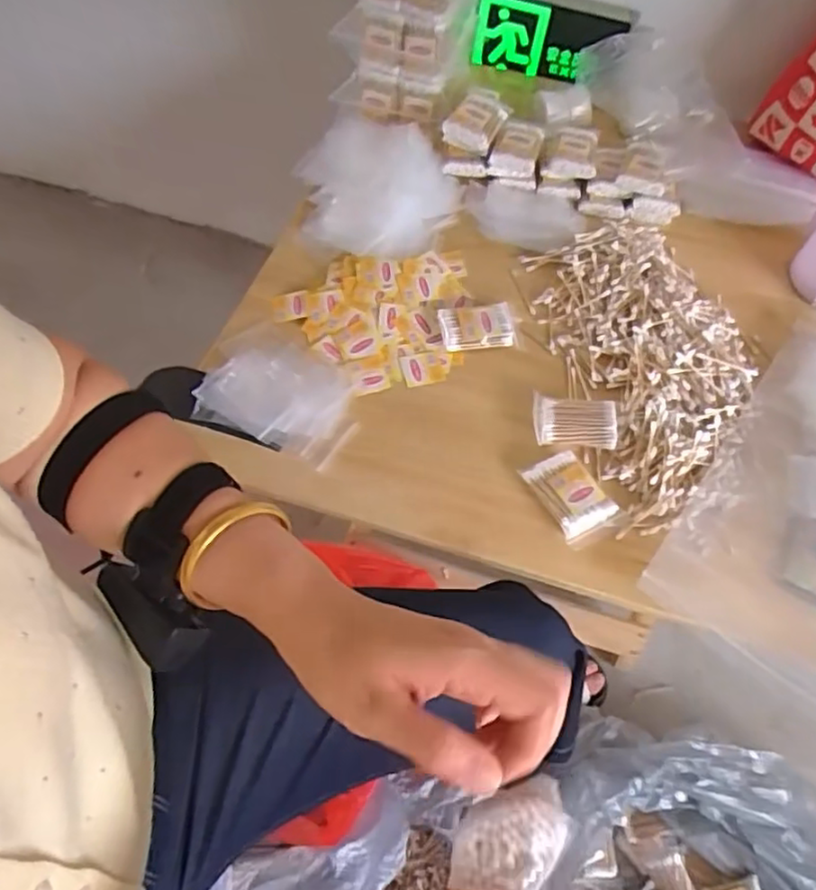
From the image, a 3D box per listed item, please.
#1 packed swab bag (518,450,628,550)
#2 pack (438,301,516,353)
[{"bbox_3d":[0.155,0.046,0.616,0.060,0.012,0.087,-25,64,-17],"label":"packed swab bag"},{"bbox_3d":[0.074,-0.128,0.709,0.077,0.018,0.053,-4,59,-6],"label":"pack"}]

